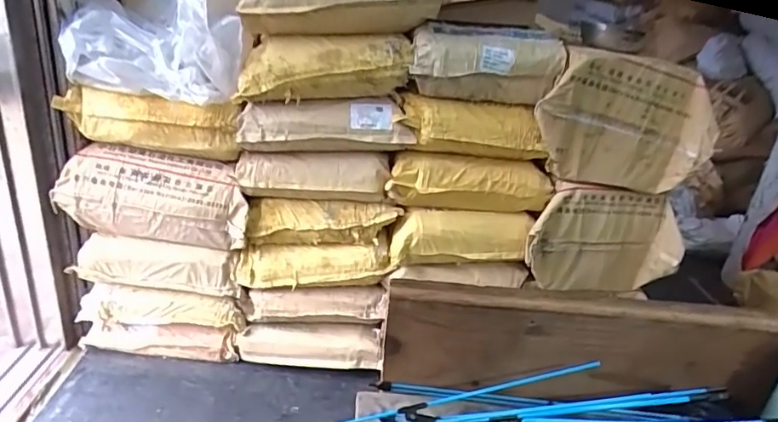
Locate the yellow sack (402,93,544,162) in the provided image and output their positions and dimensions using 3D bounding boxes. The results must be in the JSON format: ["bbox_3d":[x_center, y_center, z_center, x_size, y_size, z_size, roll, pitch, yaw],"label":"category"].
[{"bbox_3d":[0.215,-0.206,1.321,0.359,0.130,0.124,0,25,-15],"label":"yellow sack"}]

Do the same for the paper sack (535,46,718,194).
[{"bbox_3d":[0.593,-0.223,1.315,0.430,0.322,0.121,5,24,-4],"label":"paper sack"}]

